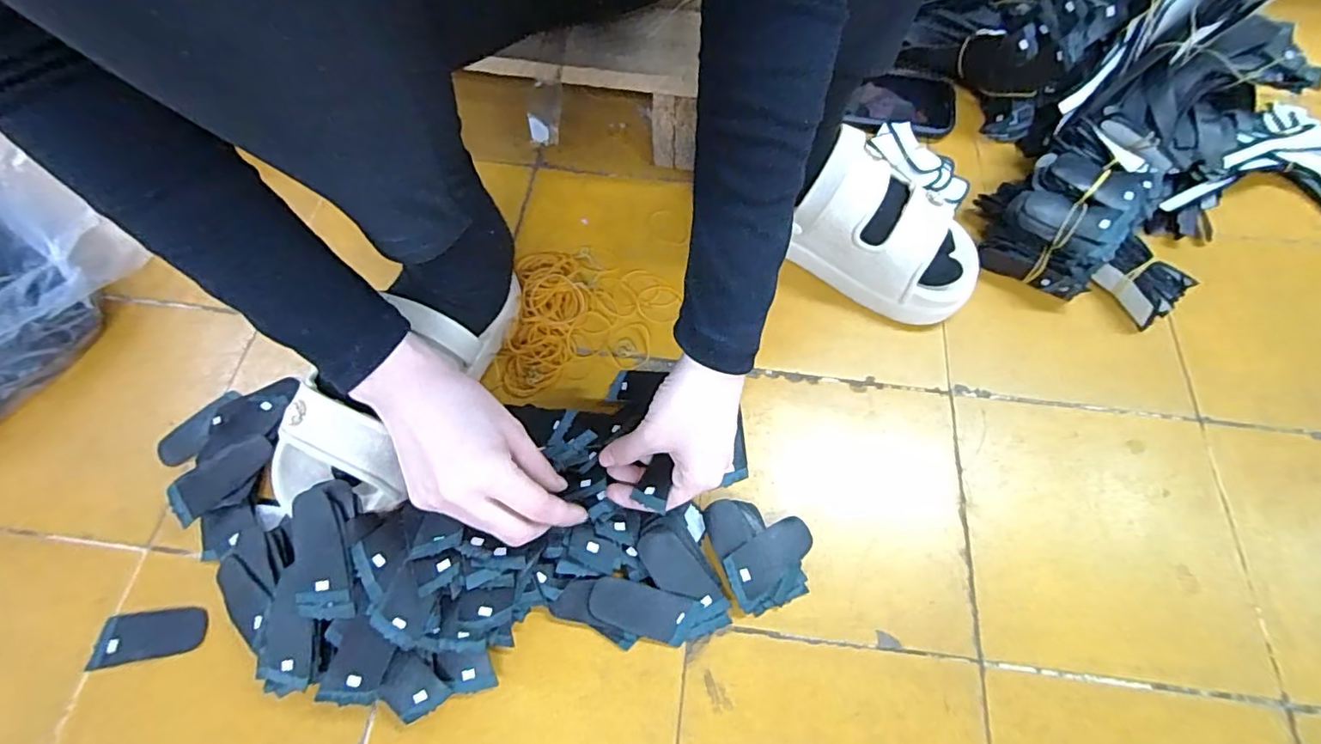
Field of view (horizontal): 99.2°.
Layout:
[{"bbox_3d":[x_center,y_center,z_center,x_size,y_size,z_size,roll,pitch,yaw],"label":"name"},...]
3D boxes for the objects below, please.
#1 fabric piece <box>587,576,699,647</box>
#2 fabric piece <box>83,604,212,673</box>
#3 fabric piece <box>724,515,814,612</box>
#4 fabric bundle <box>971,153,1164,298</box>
[{"bbox_3d":[-0.014,0.165,0.390,0.072,0.004,0.032,16,80,4],"label":"fabric piece"},{"bbox_3d":[-0.360,0.185,0.397,0.075,0.004,0.032,-9,65,-4],"label":"fabric piece"},{"bbox_3d":[0.077,0.133,0.406,0.074,0.005,0.036,-35,74,-22],"label":"fabric piece"},{"bbox_3d":[0.351,-0.135,0.502,0.113,0.080,0.104,32,69,14],"label":"fabric bundle"}]

